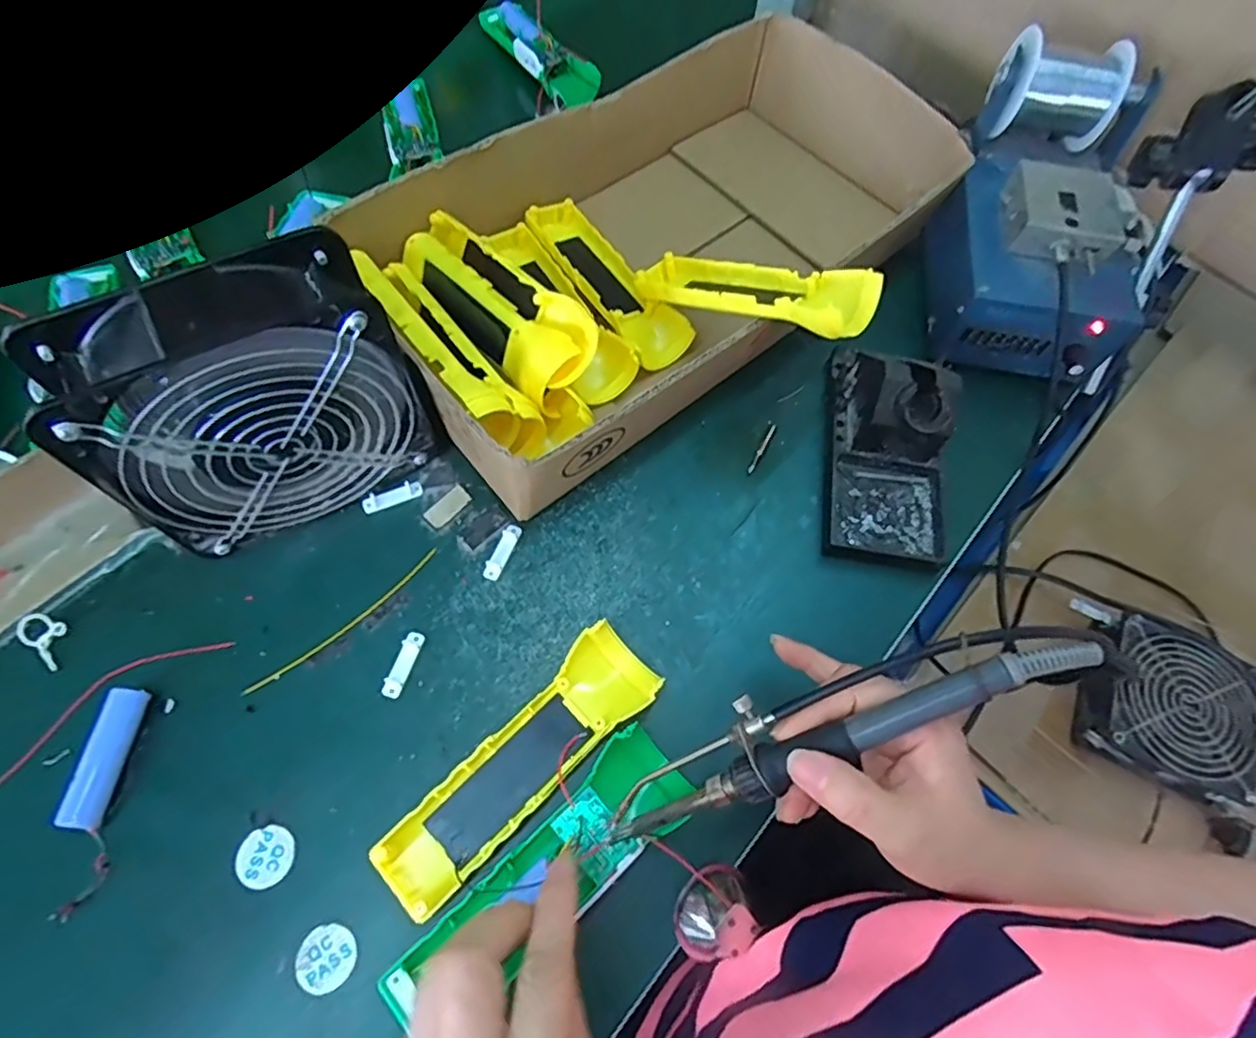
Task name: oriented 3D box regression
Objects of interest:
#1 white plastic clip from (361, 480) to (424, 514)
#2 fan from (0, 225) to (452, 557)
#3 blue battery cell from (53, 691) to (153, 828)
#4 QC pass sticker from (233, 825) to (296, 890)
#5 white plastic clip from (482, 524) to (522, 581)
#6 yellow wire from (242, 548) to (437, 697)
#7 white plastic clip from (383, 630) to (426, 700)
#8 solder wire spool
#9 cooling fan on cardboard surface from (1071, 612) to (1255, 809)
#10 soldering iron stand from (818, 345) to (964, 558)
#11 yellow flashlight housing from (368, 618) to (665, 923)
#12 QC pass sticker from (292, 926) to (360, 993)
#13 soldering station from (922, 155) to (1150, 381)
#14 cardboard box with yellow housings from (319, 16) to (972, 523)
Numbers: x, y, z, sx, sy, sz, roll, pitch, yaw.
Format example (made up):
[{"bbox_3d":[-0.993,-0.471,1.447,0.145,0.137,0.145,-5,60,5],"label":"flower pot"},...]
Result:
[{"bbox_3d":[-0.150,-0.015,0.403,0.037,0.005,0.012,-20,67,-13],"label":"white plastic clip"},{"bbox_3d":[-0.193,-0.060,0.343,0.153,0.156,0.060,-27,68,-16],"label":"fan"},{"bbox_3d":[-0.265,0.121,0.323,0.016,0.020,0.066,4,63,-2],"label":"blue battery cell"},{"bbox_3d":[-0.182,0.169,0.318,0.026,0.004,0.028,-35,71,-28],"label":"QC pass sticker"},{"bbox_3d":[-0.078,0.020,0.392,0.011,0.005,0.037,22,64,7],"label":"white plastic clip"},{"bbox_3d":[-0.163,0.060,0.370,0.127,0.004,0.008,-40,72,-20],"label":"yellow wire"},{"bbox_3d":[-0.128,0.082,0.360,0.011,0.004,0.038,16,64,4],"label":"white plastic clip"},{"bbox_3d":[0.309,-0.308,0.459,0.086,0.064,0.068,1,66,0],"label":"solder wire spool"},{"bbox_3d":[0.449,0.158,0.533,0.139,0.049,0.122,21,67,9],"label":"cooling fan on cardboard surface"},{"bbox_3d":[0.175,-0.056,0.405,0.076,0.069,0.154,10,63,1],"label":"soldering iron stand"},{"bbox_3d":[-0.055,0.126,0.334,0.163,0.023,0.048,-40,72,-20],"label":"yellow flashlight housing"},{"bbox_3d":[-0.144,0.209,0.300,0.027,0.004,0.026,-24,67,-14],"label":"QC pass sticker"},{"bbox_3d":[0.291,-0.191,0.454,0.120,0.083,0.157,9,63,1],"label":"soldering station"},{"bbox_3d":[0.041,-0.192,0.452,0.420,0.092,0.258,-37,71,-19],"label":"cardboard box with yellow housings"}]

